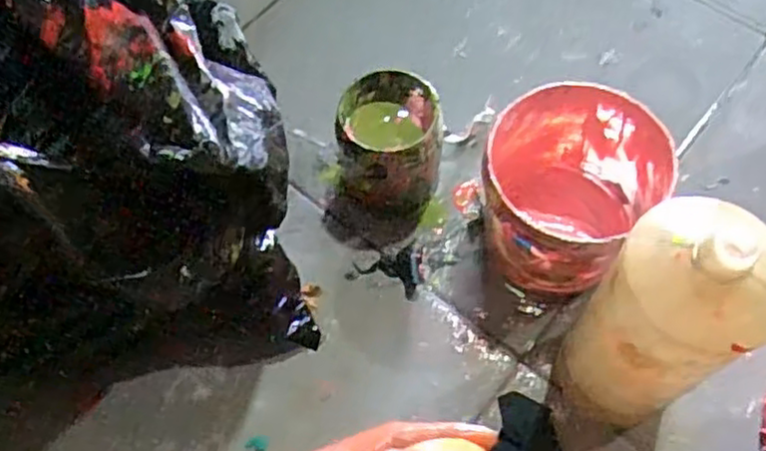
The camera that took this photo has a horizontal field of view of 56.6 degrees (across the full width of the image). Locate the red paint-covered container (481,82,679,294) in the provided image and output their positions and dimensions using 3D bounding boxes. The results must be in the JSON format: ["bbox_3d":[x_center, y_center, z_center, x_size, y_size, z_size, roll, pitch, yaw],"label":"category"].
[{"bbox_3d":[0.135,-0.021,0.534,0.116,0.120,0.122,14,66,9],"label":"red paint-covered container"}]

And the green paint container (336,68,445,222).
[{"bbox_3d":[0.010,-0.064,0.578,0.085,0.094,0.080,4,64,5],"label":"green paint container"}]

